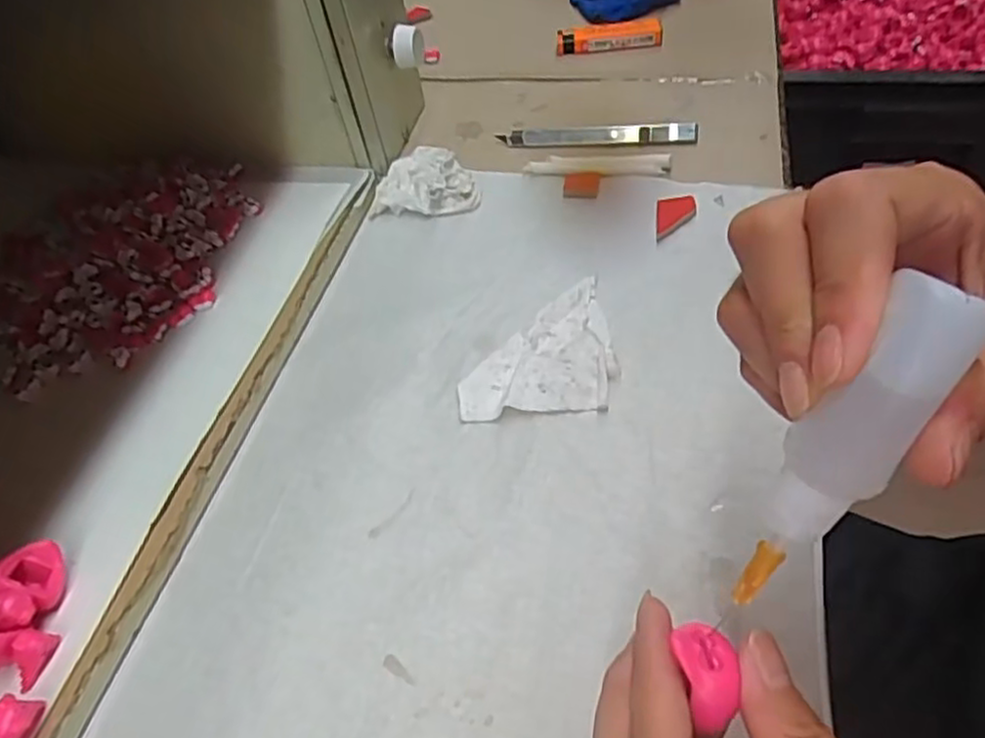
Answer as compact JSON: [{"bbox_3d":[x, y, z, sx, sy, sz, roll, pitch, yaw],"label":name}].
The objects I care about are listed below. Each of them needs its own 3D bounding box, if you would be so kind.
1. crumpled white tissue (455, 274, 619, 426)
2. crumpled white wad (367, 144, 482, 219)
[{"bbox_3d":[0.021,-0.014,0.351,0.073,0.017,0.083,-4,50,5],"label":"crumpled white tissue"},{"bbox_3d":[-0.047,-0.127,0.454,0.064,0.013,0.072,-13,50,-3],"label":"crumpled white wad"}]

